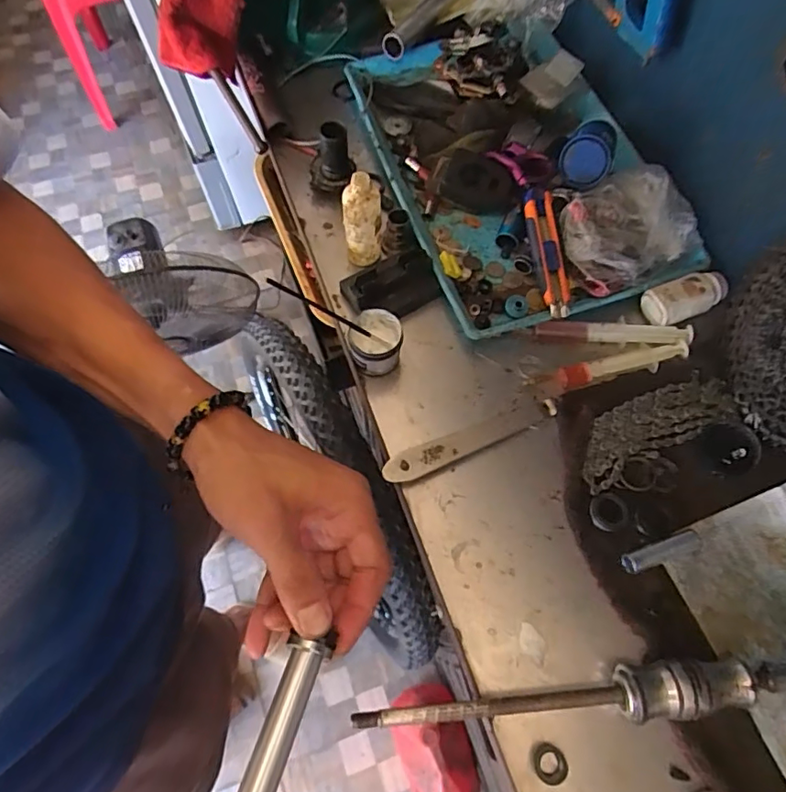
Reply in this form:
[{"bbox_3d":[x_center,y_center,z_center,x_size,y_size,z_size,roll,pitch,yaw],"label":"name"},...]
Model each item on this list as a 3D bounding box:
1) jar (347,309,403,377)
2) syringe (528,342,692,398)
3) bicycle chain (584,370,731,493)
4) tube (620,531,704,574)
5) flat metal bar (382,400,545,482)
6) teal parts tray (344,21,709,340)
[{"bbox_3d":[-0.017,-0.052,0.556,0.052,0.051,0.052,0,67,0],"label":"jar"},{"bbox_3d":[0.224,-0.029,0.564,0.165,0.016,0.028,-15,67,-6],"label":"syringe"},{"bbox_3d":[0.257,0.030,0.542,0.175,0.008,0.060,-25,69,-10],"label":"bicycle chain"},{"bbox_3d":[0.240,0.141,0.488,0.071,0.019,0.020,-16,68,-6],"label":"tube"},{"bbox_3d":[0.074,0.045,0.532,0.178,0.008,0.027,-19,72,-17],"label":"flat metal bar"},{"bbox_3d":[0.135,-0.295,0.655,0.286,0.075,0.456,-19,68,-7],"label":"teal parts tray"}]

